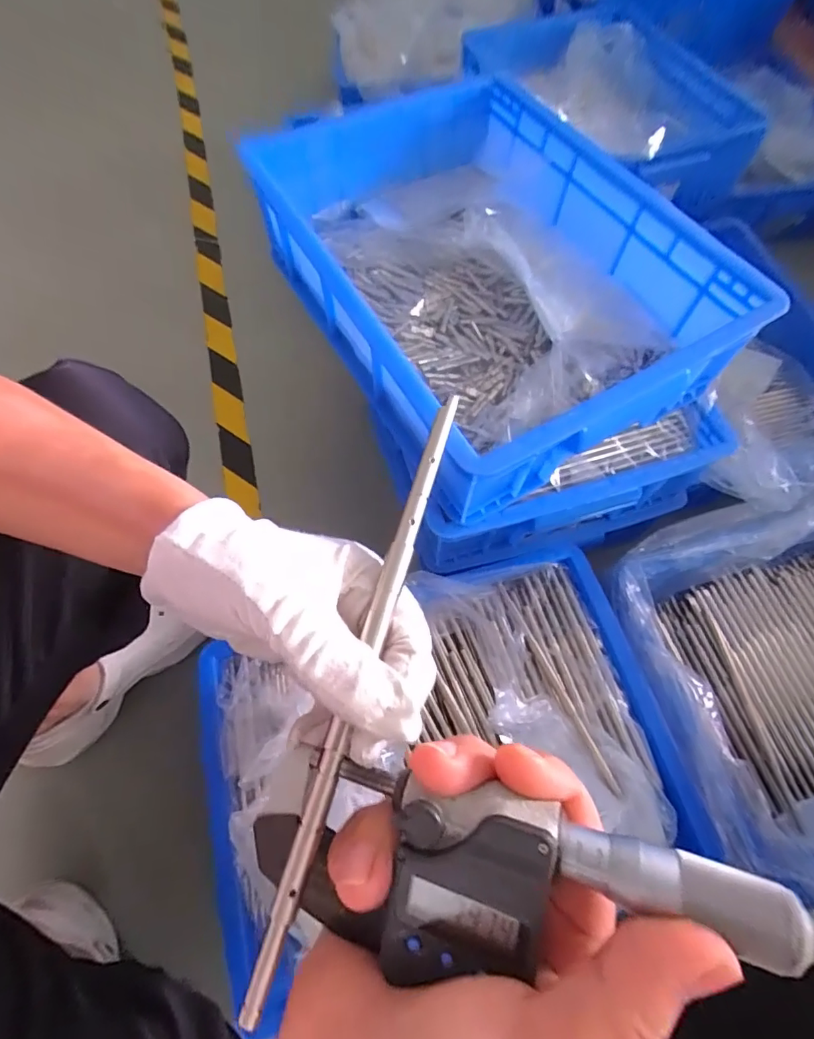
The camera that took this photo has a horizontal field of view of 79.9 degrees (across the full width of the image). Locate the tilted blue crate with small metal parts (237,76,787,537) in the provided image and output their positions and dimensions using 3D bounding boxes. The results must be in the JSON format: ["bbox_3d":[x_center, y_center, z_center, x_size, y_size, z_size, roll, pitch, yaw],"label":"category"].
[{"bbox_3d":[0.074,-0.220,0.470,0.299,0.124,0.443,-30,68,-12],"label":"tilted blue crate with small metal parts"}]

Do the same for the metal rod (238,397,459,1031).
[{"bbox_3d":[-0.012,0.043,0.172,0.008,0.006,0.209,15,67,8],"label":"metal rod"}]

